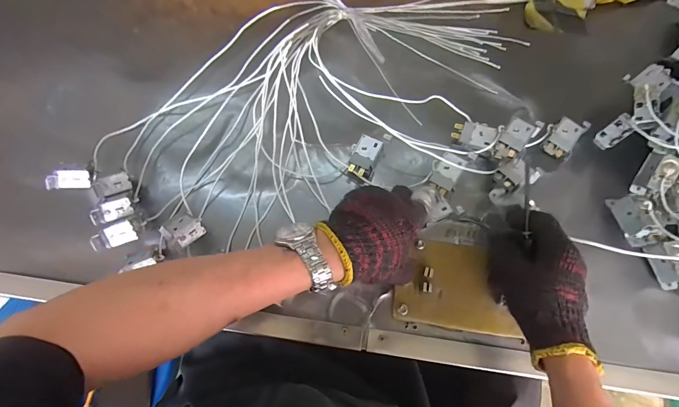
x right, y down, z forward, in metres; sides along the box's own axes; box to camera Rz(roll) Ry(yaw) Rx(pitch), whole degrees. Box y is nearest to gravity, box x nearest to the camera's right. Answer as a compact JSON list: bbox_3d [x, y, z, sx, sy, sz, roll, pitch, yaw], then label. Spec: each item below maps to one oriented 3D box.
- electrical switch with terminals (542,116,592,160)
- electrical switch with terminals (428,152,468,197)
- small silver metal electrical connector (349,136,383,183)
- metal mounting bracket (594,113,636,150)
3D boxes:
[{"bbox_3d":[0.308,-0.093,0.477,0.041,0.026,0.061,34,73,12],"label":"electrical switch with terminals"},{"bbox_3d":[0.136,-0.038,0.441,0.036,0.012,0.052,24,93,13],"label":"electrical switch with terminals"},{"bbox_3d":[0.035,-0.059,0.464,0.035,0.031,0.054,24,73,8],"label":"small silver metal electrical connector"},{"bbox_3d":[0.351,-0.090,0.438,0.008,0.045,0.025,-22,66,-42],"label":"metal mounting bracket"}]

